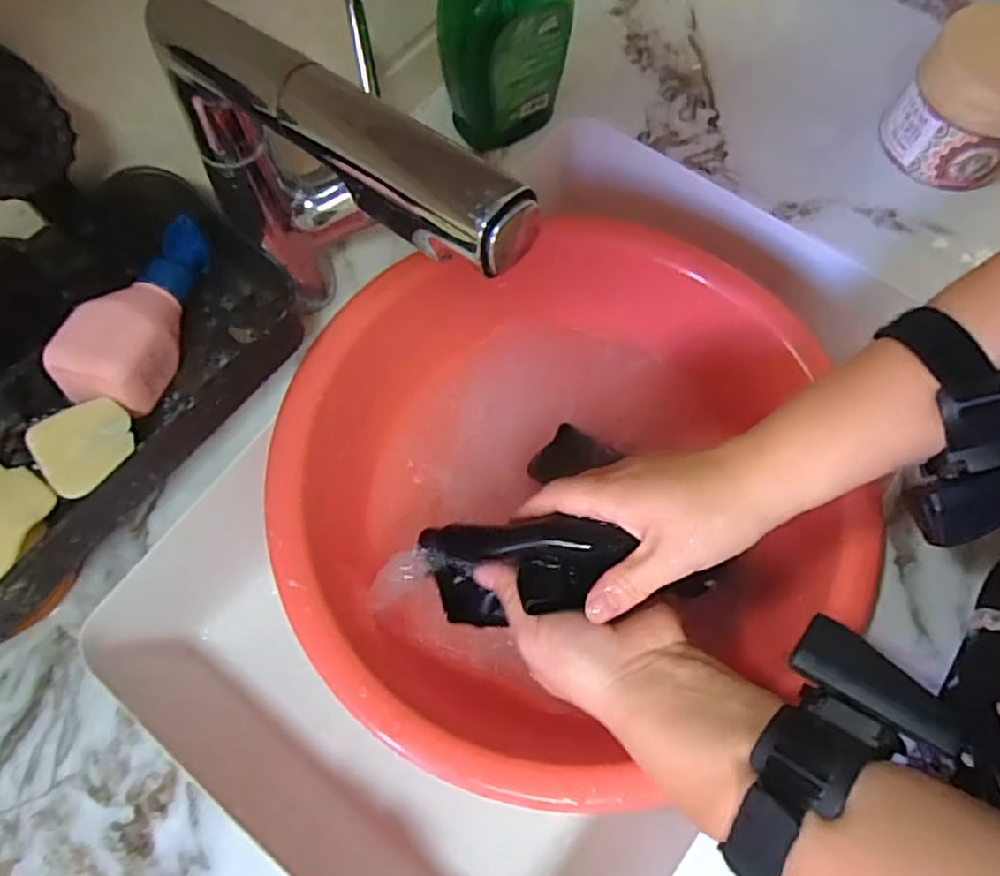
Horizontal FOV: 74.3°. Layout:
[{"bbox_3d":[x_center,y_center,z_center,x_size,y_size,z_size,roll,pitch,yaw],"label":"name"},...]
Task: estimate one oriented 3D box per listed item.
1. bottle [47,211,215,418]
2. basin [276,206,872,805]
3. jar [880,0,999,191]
[{"bbox_3d":[-0.181,-0.068,0.335,0.041,0.037,0.110,11,68,4],"label":"bottle"},{"bbox_3d":[0.042,0.030,0.443,0.355,0.106,0.326,0,68,-1],"label":"basin"},{"bbox_3d":[0.341,-0.244,0.470,0.093,0.079,0.091,38,72,14],"label":"jar"}]

